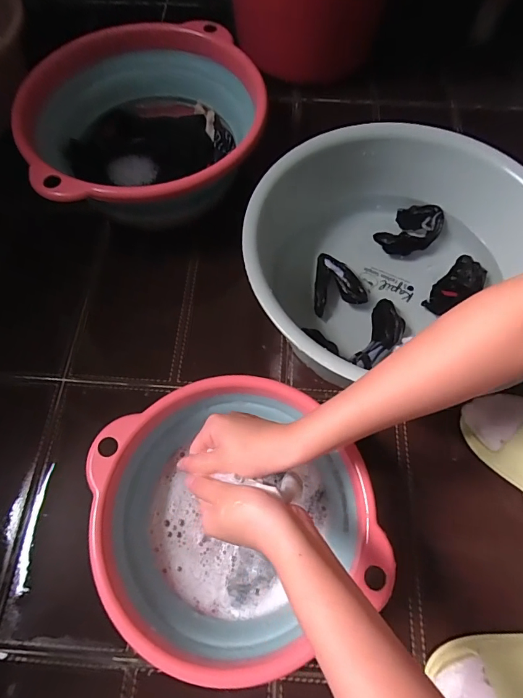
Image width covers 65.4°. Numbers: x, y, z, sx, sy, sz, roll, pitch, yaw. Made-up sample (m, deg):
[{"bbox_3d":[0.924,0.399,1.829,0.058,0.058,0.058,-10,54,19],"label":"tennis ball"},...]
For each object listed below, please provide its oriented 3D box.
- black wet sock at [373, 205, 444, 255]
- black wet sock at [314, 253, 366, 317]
[{"bbox_3d":[0.225,-0.177,0.612,0.068,0.024,0.105,36,70,15],"label":"black wet sock"},{"bbox_3d":[0.105,-0.090,0.572,0.071,0.032,0.083,-6,66,-3],"label":"black wet sock"}]

